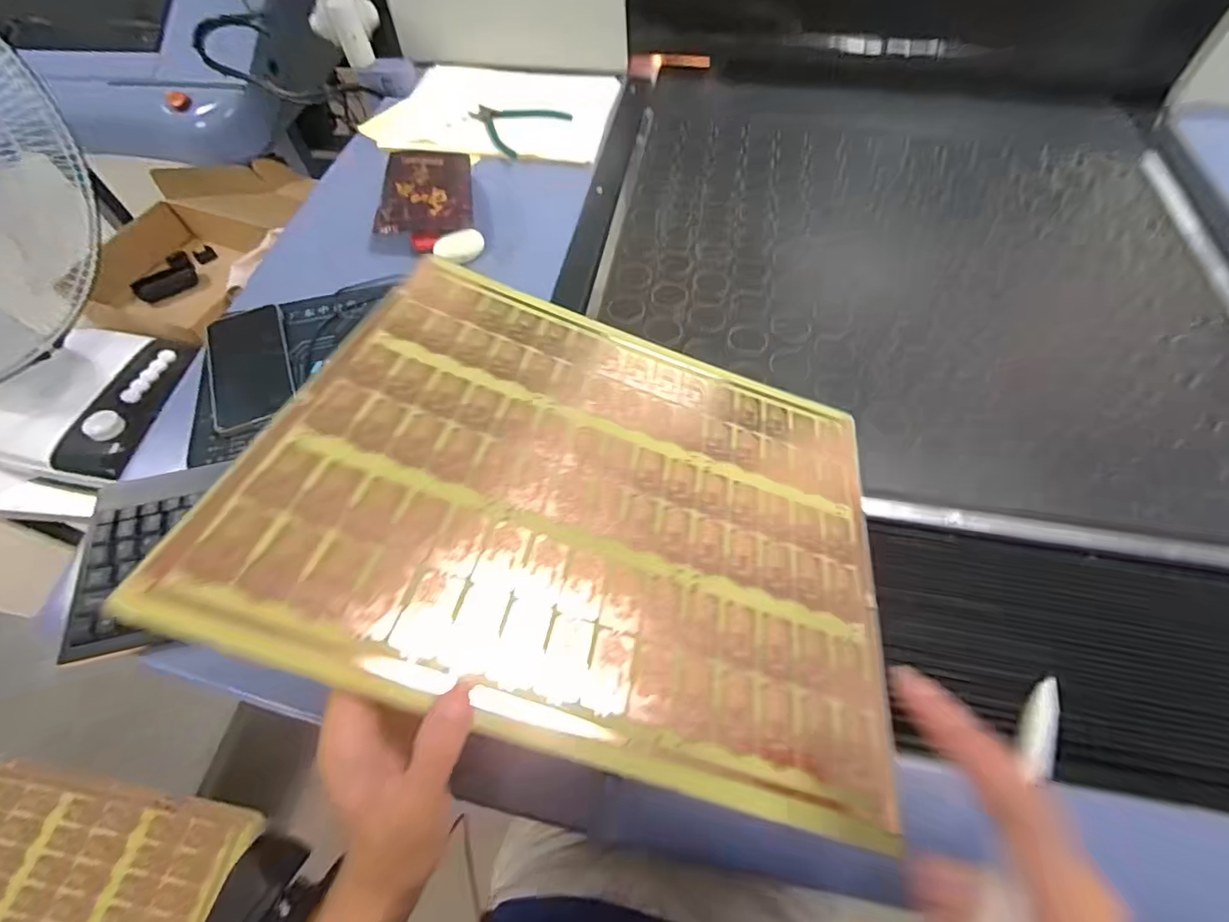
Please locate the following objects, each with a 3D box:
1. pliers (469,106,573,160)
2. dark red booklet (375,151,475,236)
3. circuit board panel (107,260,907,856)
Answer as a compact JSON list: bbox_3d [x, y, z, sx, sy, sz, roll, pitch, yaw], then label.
[{"bbox_3d":[-0.148,-0.498,0.780,0.134,0.007,0.126,38,68,23],"label":"pliers"},{"bbox_3d":[-0.243,-0.355,0.694,0.118,0.014,0.149,0,66,-2],"label":"dark red booklet"},{"bbox_3d":[0.000,0.016,0.374,0.401,0.013,0.347,21,48,-7],"label":"circuit board panel"}]

